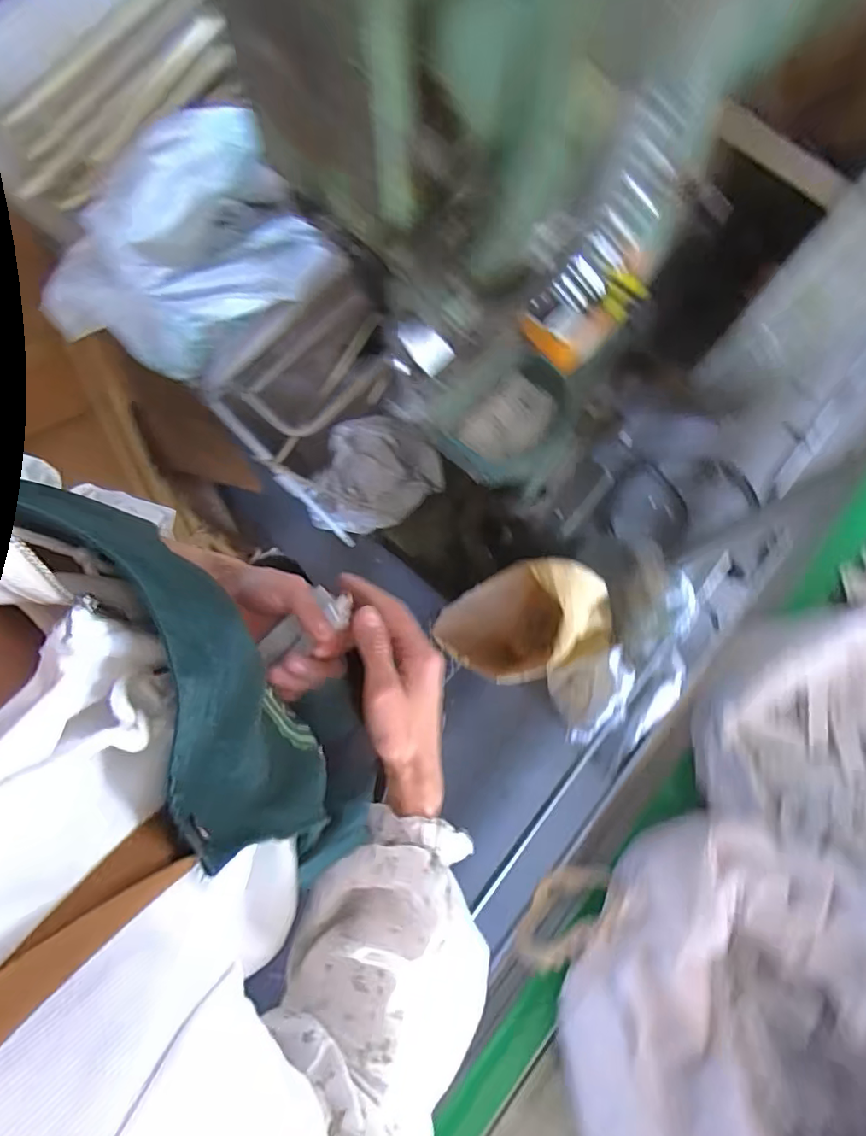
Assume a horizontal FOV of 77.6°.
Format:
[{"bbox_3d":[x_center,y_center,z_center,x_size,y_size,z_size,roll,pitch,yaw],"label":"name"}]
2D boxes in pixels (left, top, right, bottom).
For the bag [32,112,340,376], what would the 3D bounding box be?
[{"bbox_3d":[-0.340,-0.384,0.717,0.413,0.199,0.239,-20,79,-3],"label":"bag"}]

